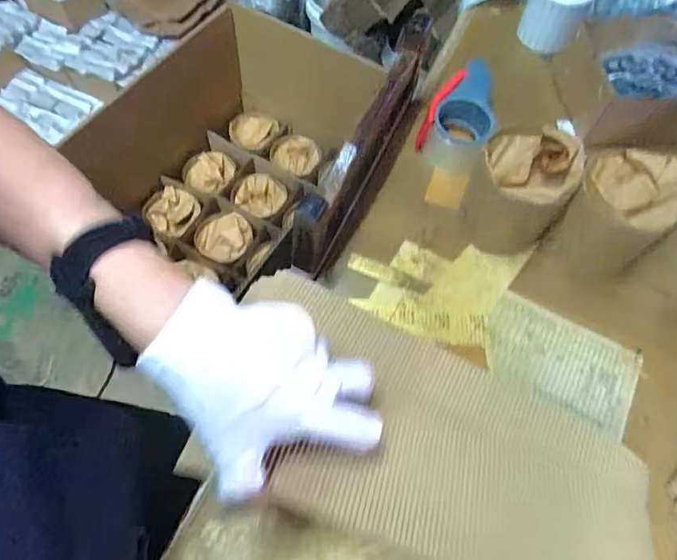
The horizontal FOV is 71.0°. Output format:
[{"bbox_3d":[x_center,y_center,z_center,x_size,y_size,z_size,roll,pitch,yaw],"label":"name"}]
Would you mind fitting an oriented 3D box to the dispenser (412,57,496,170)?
[{"bbox_3d":[0.169,-0.216,0.640,0.091,0.060,0.146,27,64,12],"label":"dispenser"}]

